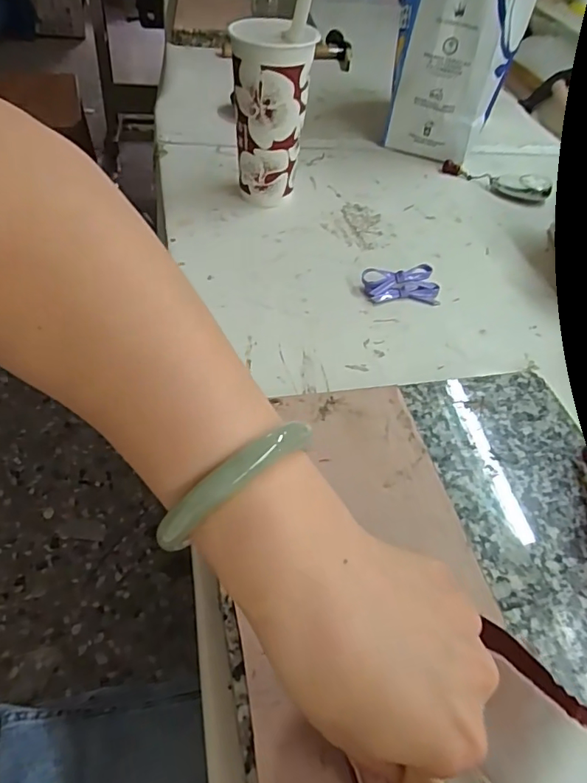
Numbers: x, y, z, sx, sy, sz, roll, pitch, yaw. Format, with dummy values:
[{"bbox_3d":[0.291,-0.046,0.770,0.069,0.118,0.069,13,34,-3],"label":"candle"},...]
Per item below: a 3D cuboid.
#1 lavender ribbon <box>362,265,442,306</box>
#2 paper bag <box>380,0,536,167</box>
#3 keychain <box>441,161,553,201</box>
[{"bbox_3d":[0.107,-0.104,0.528,0.074,0.019,0.038,-2,48,-8],"label":"lavender ribbon"},{"bbox_3d":[0.211,-0.444,0.715,0.153,0.210,0.179,21,49,13],"label":"paper bag"},{"bbox_3d":[0.263,-0.279,0.698,0.137,0.025,0.033,29,51,19],"label":"keychain"}]

